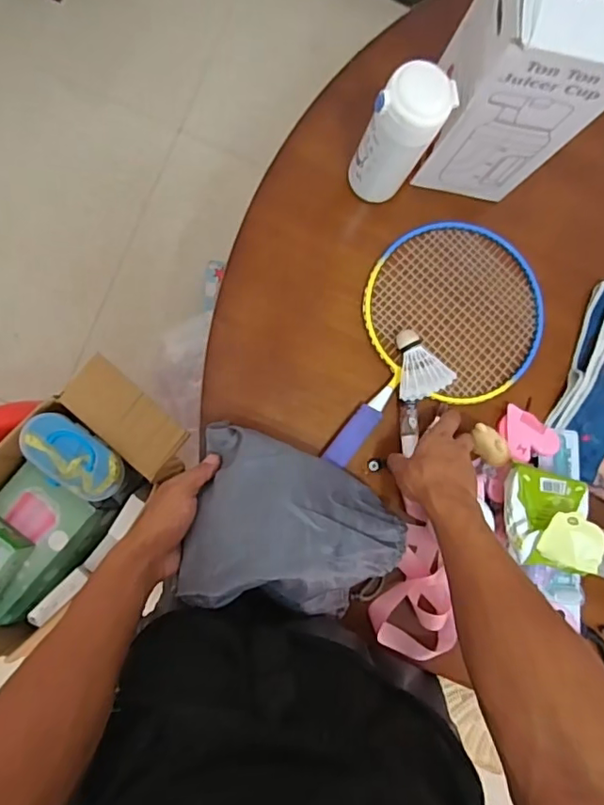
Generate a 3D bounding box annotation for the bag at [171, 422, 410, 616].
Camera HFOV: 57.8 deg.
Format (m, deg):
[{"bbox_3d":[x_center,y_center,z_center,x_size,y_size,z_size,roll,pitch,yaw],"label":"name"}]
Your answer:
[{"bbox_3d":[-0.001,0.129,0.552,0.215,0.102,0.162,15,85,-6],"label":"bag"}]

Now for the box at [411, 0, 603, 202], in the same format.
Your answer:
[{"bbox_3d":[0.213,-0.322,0.548,0.118,0.249,0.110,8,86,-7],"label":"box"}]

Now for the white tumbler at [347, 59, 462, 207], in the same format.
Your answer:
[{"bbox_3d":[0.103,-0.281,0.584,0.063,0.171,0.063,0,87,-8],"label":"white tumbler"}]

